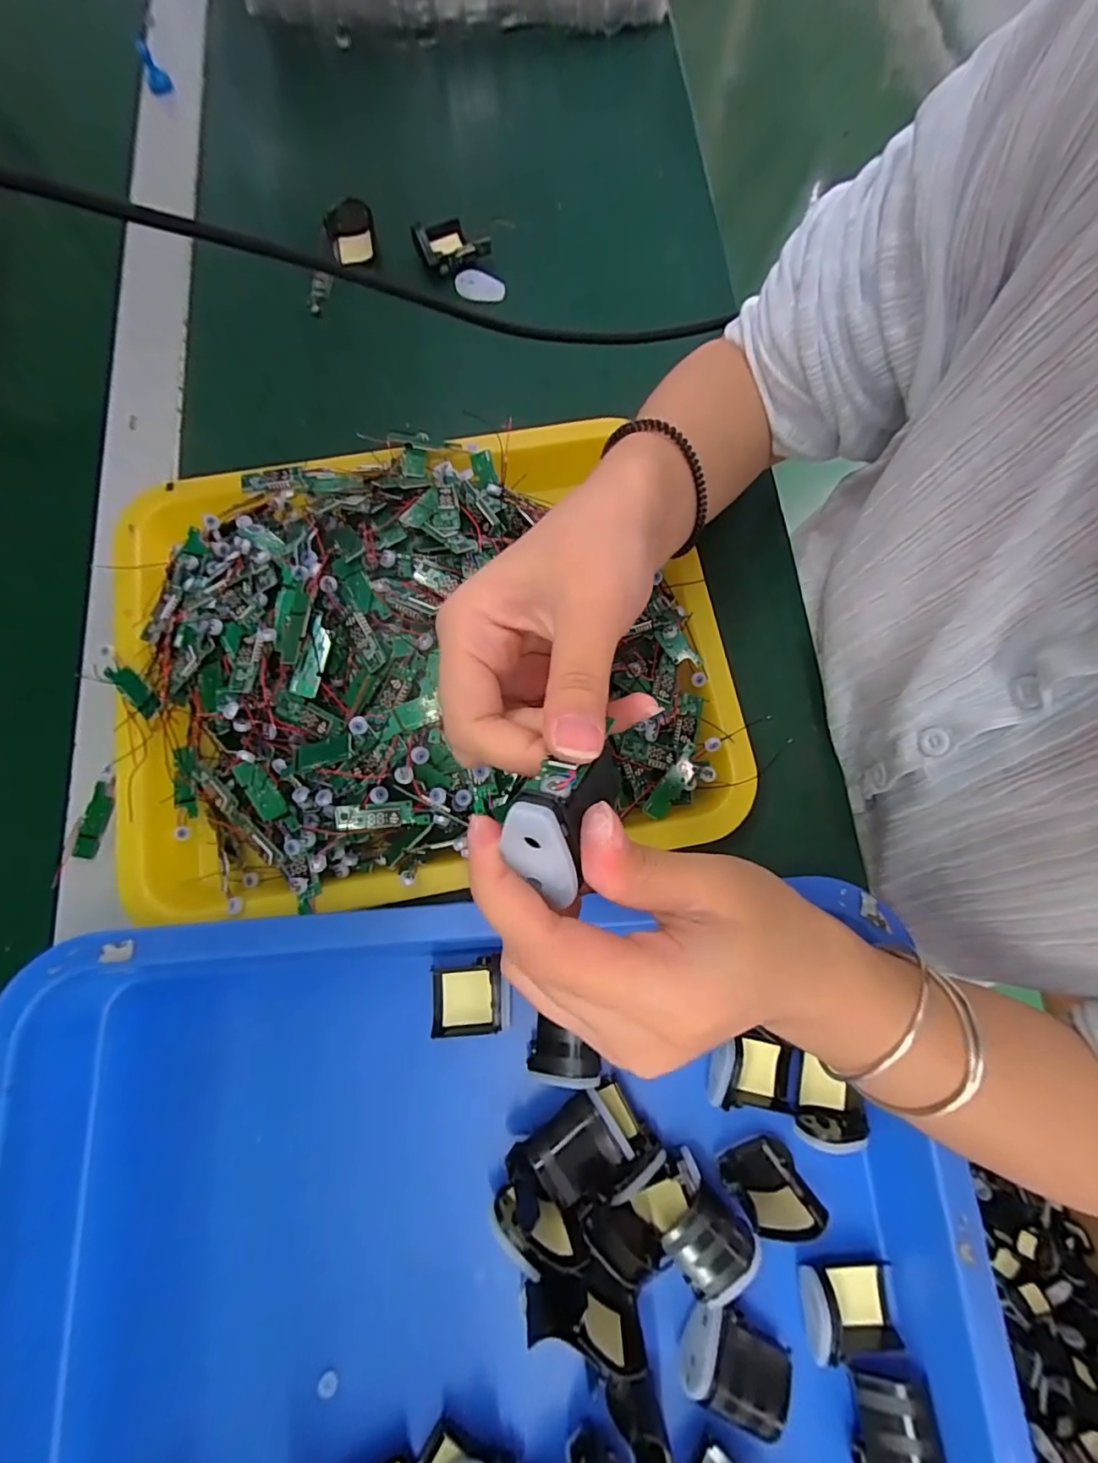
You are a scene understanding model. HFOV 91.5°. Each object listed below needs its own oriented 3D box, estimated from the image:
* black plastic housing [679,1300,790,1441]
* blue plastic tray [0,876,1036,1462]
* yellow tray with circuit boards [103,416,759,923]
[{"bbox_3d":[0.086,0.280,0.235,0.045,0.017,0.032,24,77,5],"label":"black plastic housing"},{"bbox_3d":[-0.037,0.252,0.242,0.465,0.051,0.336,-3,77,-2],"label":"blue plastic tray"},{"bbox_3d":[-0.072,-0.048,0.289,0.326,0.072,0.253,-10,77,-3],"label":"yellow tray with circuit boards"}]

